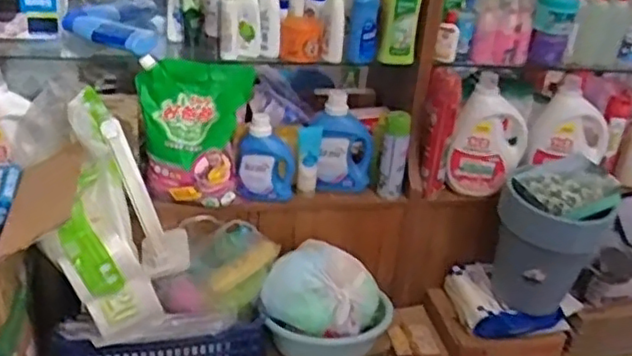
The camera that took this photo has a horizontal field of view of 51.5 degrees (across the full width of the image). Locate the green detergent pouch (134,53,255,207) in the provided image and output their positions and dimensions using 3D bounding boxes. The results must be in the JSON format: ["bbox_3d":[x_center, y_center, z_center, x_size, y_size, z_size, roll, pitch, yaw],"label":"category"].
[{"bbox_3d":[-0.300,-0.116,1.623,0.265,0.326,0.169,2,28,-7],"label":"green detergent pouch"}]

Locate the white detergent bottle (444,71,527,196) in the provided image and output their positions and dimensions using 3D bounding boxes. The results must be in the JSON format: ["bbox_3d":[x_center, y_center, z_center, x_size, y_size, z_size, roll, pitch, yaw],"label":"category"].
[{"bbox_3d":[0.474,-0.113,1.819,0.197,0.317,0.087,10,28,7],"label":"white detergent bottle"}]

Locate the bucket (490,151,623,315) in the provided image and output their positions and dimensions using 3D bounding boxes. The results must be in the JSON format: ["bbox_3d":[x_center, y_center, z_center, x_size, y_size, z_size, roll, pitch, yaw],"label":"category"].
[{"bbox_3d":[0.621,0.164,1.755,0.259,0.423,0.267,5,27,-3],"label":"bucket"}]

